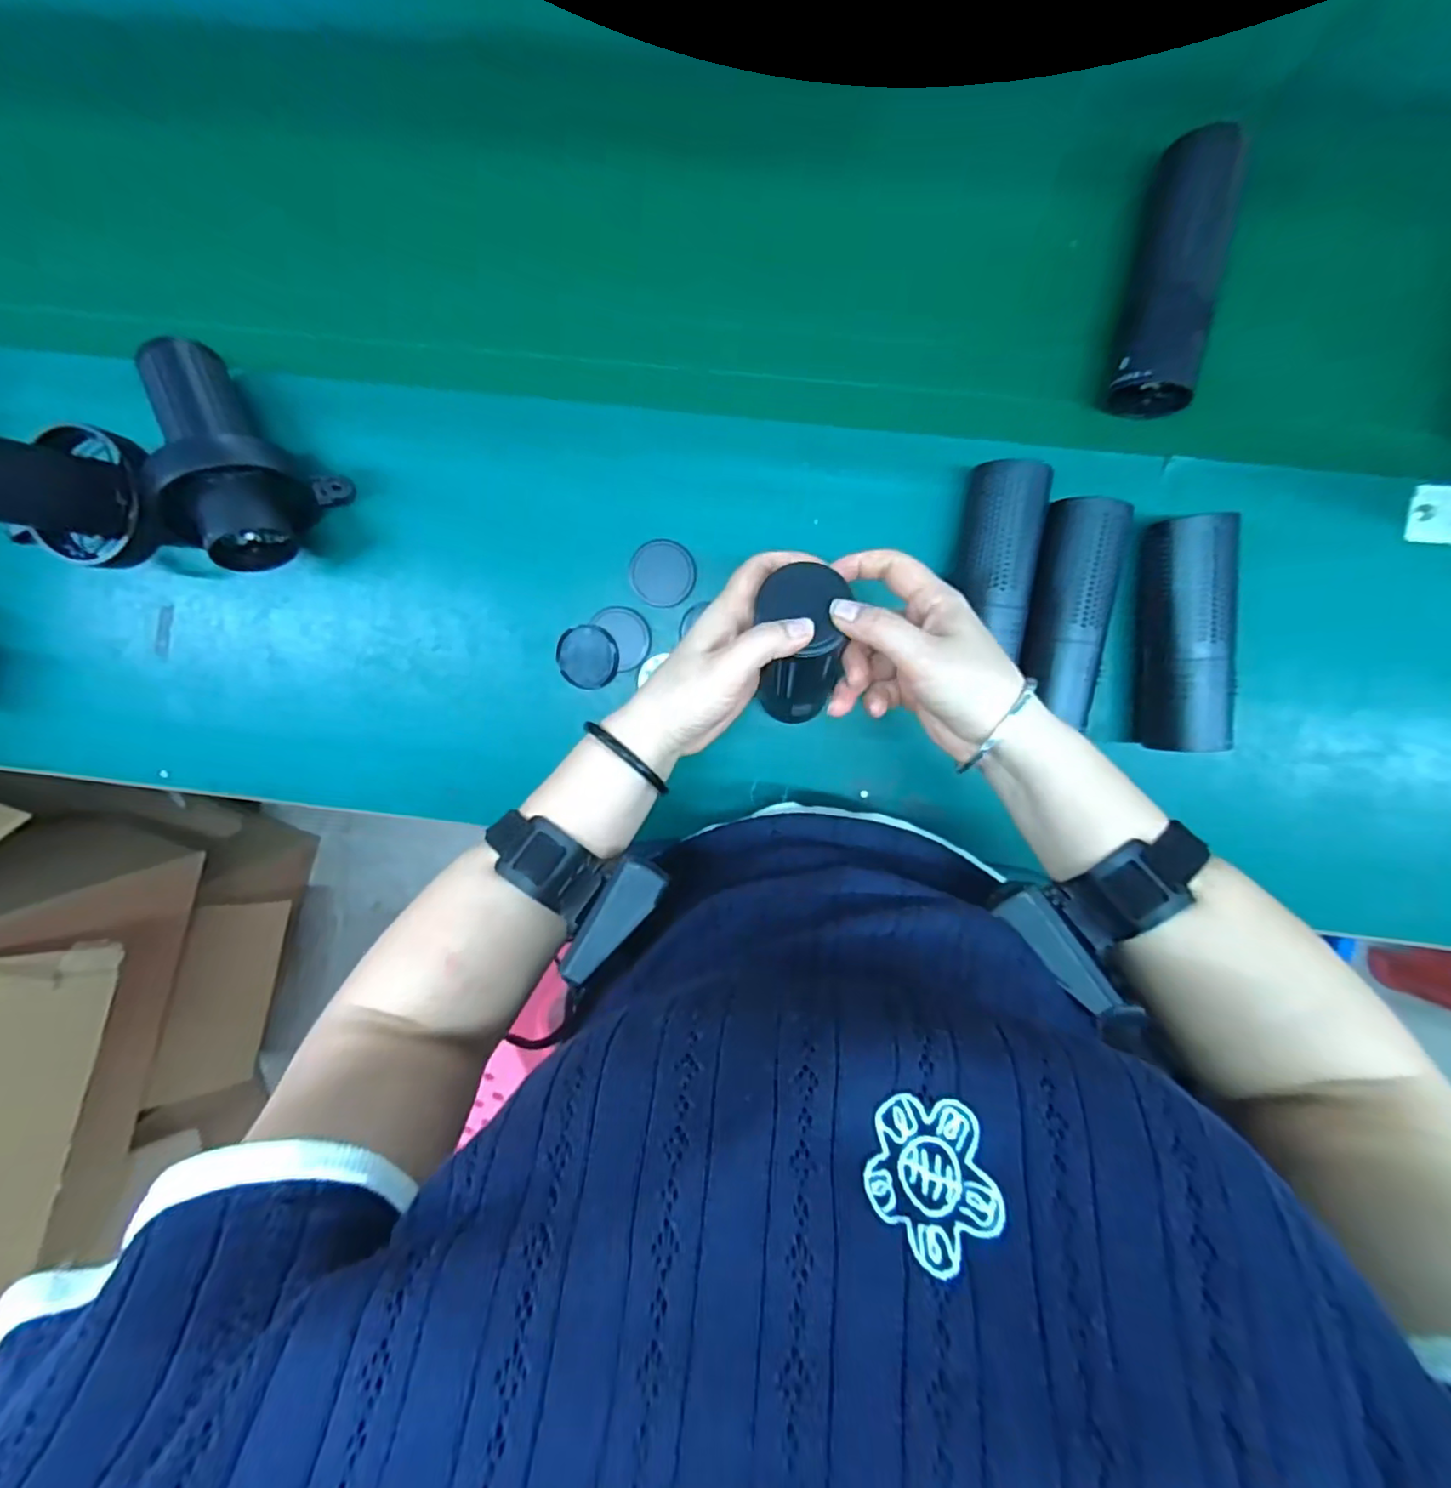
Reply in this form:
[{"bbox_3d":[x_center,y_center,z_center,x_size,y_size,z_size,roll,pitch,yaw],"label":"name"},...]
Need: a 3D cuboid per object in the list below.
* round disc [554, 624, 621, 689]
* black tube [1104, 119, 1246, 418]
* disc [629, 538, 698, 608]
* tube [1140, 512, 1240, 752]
[{"bbox_3d":[-0.110,-0.069,0.510,0.050,0.004,0.050,1,96,9],"label":"round disc"},{"bbox_3d":[0.307,-0.318,0.443,0.048,0.060,0.165,10,97,3],"label":"black tube"},{"bbox_3d":[-0.049,-0.136,0.505,0.050,0.008,0.052,0,97,4],"label":"disc"},{"bbox_3d":[0.330,-0.076,0.462,0.052,0.058,0.159,-3,96,5],"label":"tube"}]

